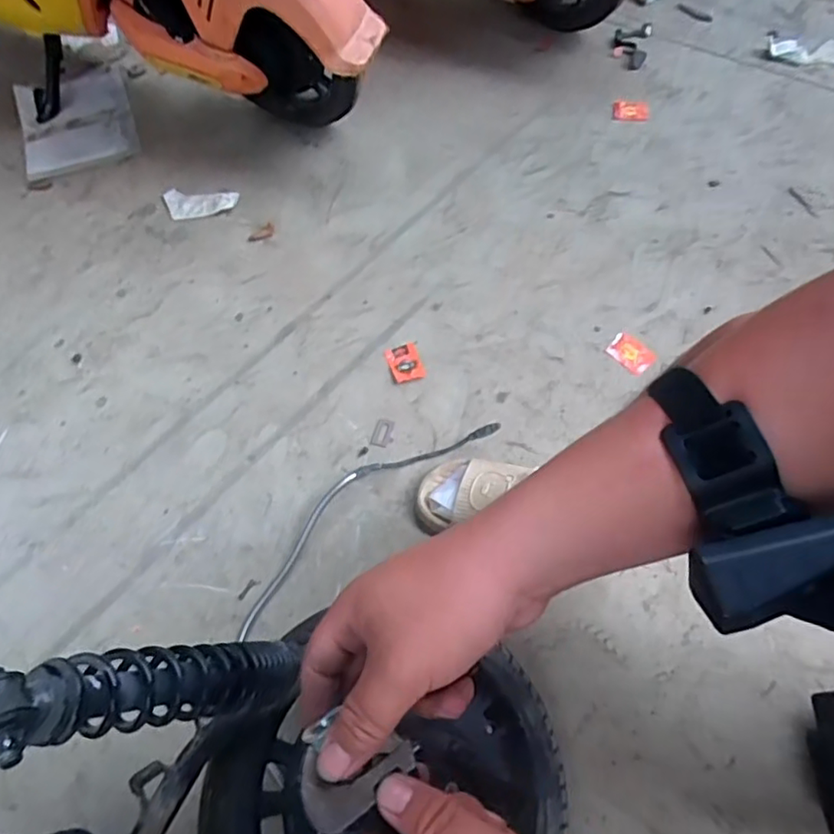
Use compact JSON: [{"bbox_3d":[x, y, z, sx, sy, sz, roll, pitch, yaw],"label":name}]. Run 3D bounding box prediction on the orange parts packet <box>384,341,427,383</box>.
[{"bbox_3d":[-0.021,-0.090,0.955,0.053,0.004,0.072,-19,65,-7],"label":"orange parts packet"}]

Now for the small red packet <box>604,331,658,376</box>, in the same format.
[{"bbox_3d":[0.347,-0.103,0.947,0.055,0.008,0.073,-41,69,-17],"label":"small red packet"}]

